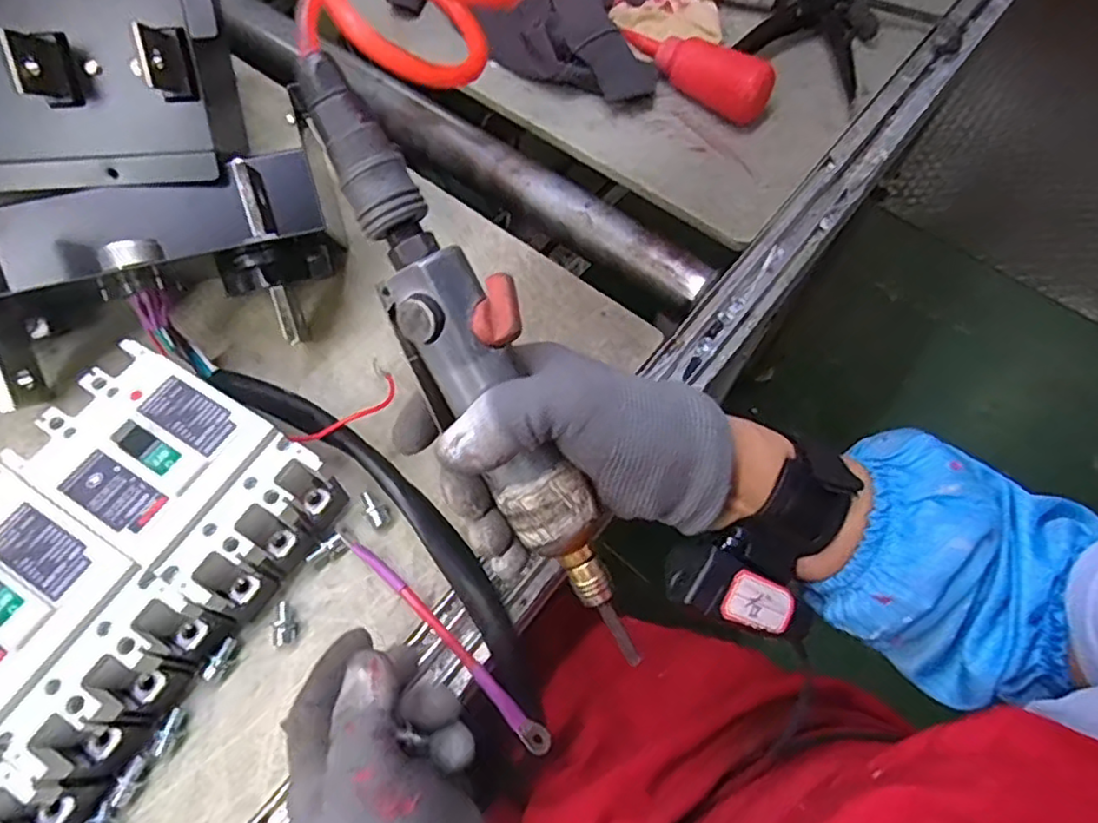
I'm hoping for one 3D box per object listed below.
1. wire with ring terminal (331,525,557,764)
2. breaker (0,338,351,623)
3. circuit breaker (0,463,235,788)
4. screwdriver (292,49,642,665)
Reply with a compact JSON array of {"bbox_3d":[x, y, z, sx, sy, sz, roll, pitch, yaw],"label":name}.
[{"bbox_3d":[-0.063,0.128,0.378,0.173,0.022,0.012,42,68,17],"label":"wire with ring terminal"},{"bbox_3d":[-0.208,0.038,0.376,0.152,0.069,0.093,29,65,11],"label":"breaker"},{"bbox_3d":[-0.260,0.105,0.340,0.150,0.071,0.093,31,65,12],"label":"circuit breaker"},{"bbox_3d":[-0.025,-0.010,0.280,0.044,0.033,0.279,-30,103,-14],"label":"screwdriver"}]

